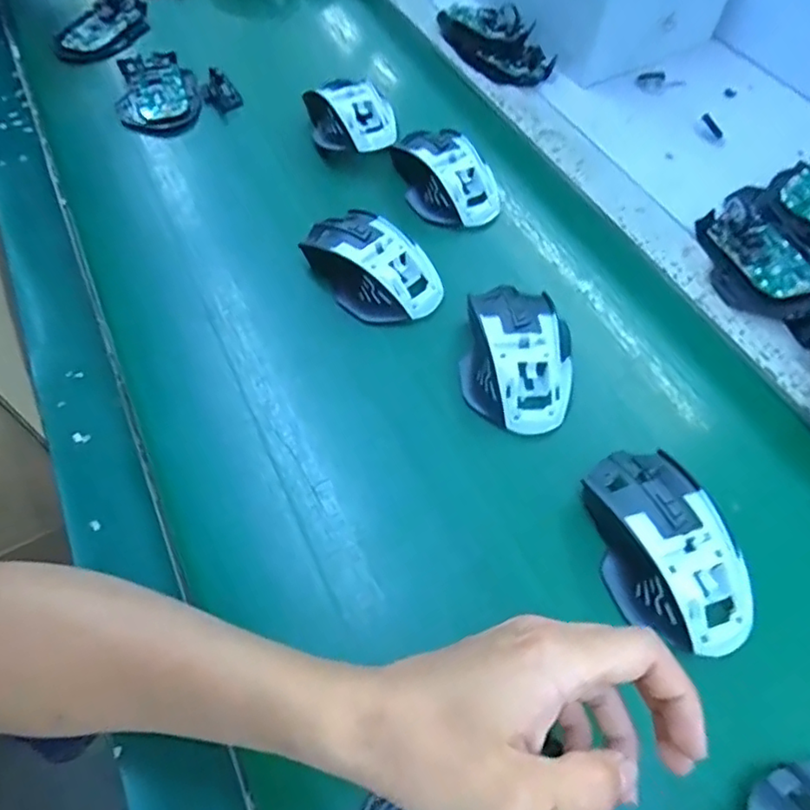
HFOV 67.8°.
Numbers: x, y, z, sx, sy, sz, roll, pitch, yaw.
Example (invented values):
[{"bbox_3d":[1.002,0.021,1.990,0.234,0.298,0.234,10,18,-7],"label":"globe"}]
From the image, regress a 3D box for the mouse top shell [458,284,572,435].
[{"bbox_3d":[0.078,-0.039,0.409,0.074,0.036,0.116,6,57,3],"label":"mouse top shell"}]

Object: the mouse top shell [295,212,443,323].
[{"bbox_3d":[-0.027,-0.108,0.451,0.069,0.036,0.116,-36,65,-22],"label":"mouse top shell"}]

